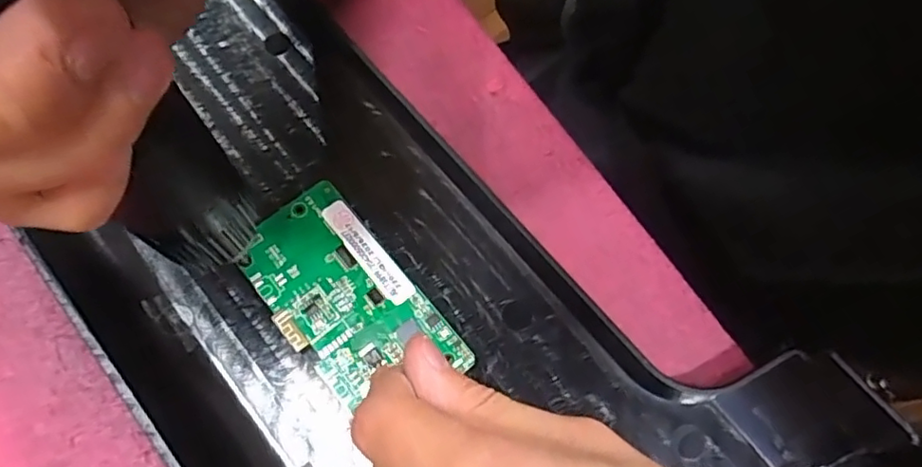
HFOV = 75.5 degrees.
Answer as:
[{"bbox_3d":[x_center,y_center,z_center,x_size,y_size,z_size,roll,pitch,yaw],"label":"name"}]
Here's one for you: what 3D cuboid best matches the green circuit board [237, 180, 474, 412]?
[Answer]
[{"bbox_3d":[-0.044,0.025,0.227,0.048,0.004,0.090,-37,76,-14],"label":"green circuit board"}]

